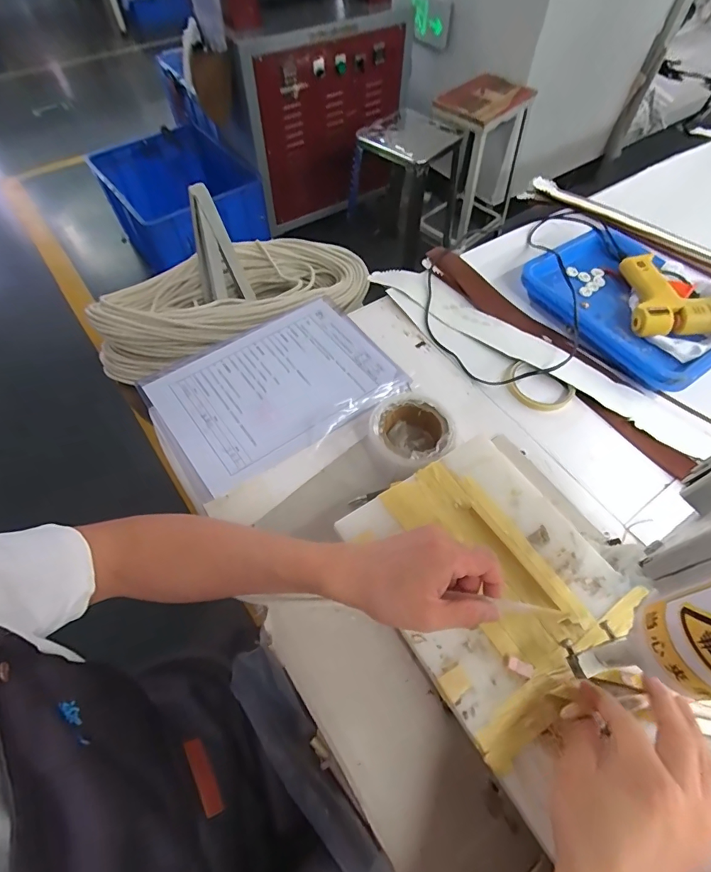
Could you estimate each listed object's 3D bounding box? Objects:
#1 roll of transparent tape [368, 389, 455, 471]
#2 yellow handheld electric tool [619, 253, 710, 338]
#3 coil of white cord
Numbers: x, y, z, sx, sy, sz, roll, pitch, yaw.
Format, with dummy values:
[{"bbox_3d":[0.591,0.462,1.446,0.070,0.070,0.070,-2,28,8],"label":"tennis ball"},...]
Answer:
[{"bbox_3d":[0.068,-0.001,0.519,0.100,0.054,0.096,0,59,-1],"label":"roll of transparent tape"},{"bbox_3d":[0.491,-0.207,0.626,0.161,0.058,0.159,8,59,6],"label":"yellow handheld electric tool"},{"bbox_3d":[-0.285,-0.328,0.995,0.640,0.115,0.223,-23,62,-14],"label":"coil of white cord"}]

